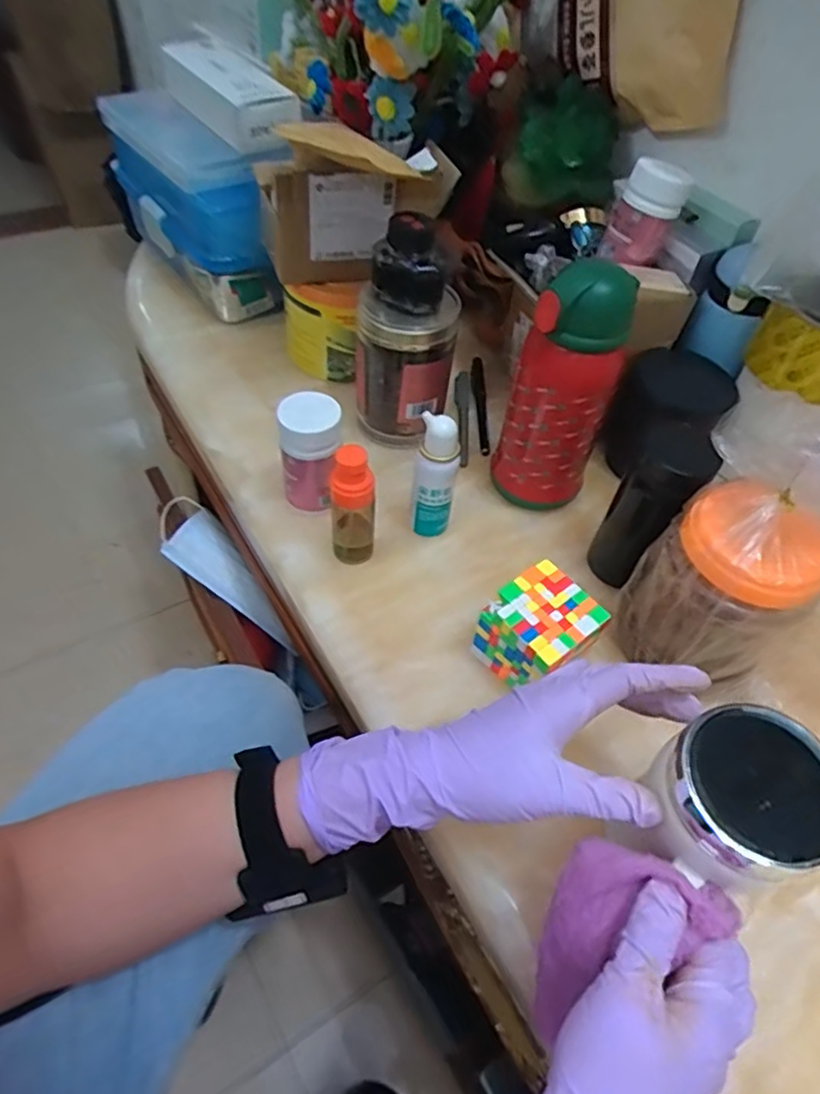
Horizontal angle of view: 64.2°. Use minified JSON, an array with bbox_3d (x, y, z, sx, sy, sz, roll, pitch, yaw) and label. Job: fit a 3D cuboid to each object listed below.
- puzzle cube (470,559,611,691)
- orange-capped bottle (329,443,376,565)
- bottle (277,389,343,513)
[{"bbox_3d":[0.089,0.064,0.465,0.066,0.069,0.065,-30,60,-27],"label":"puzzle cube"},{"bbox_3d":[-0.044,-0.030,0.508,0.034,0.104,0.031,4,51,-4],"label":"orange-capped bottle"},{"bbox_3d":[-0.081,-0.075,0.543,0.046,0.099,0.044,5,51,-3],"label":"bottle"}]

